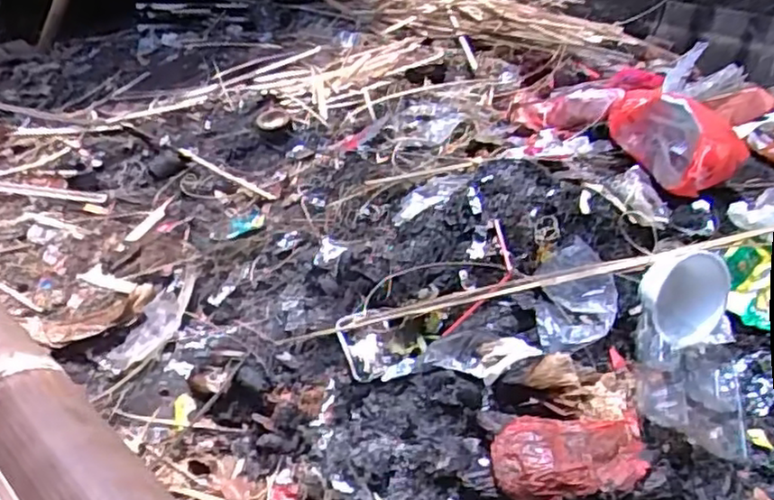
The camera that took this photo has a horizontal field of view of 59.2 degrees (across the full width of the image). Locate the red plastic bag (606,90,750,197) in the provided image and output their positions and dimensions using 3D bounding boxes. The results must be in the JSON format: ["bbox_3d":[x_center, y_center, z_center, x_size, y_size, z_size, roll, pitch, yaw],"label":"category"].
[{"bbox_3d":[0.480,-0.186,1.149,0.221,0.131,0.113,21,34,20],"label":"red plastic bag"}]

